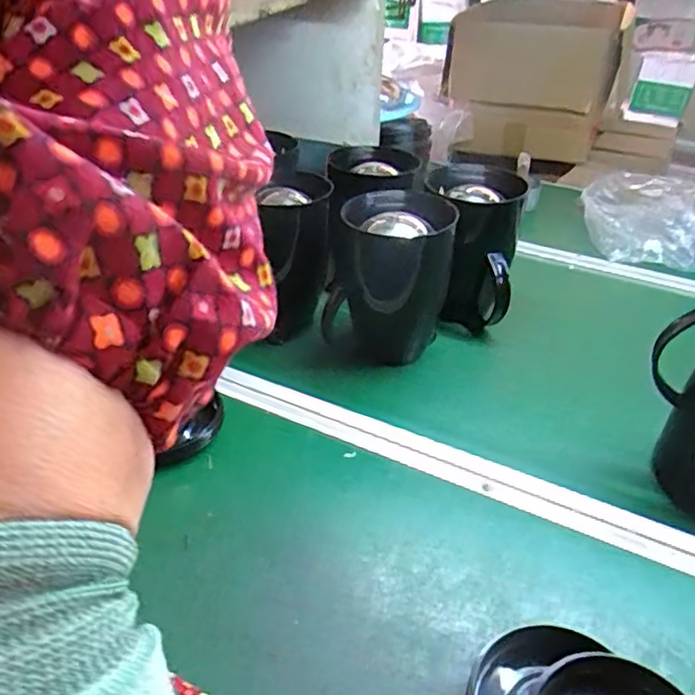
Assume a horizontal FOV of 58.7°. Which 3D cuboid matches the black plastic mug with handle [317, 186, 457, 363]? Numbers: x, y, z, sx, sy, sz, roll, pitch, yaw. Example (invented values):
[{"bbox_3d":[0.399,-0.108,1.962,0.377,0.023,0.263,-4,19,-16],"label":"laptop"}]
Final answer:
[{"bbox_3d":[0.054,-0.085,0.754,0.134,0.185,0.123,9,35,9],"label":"black plastic mug with handle"}]

